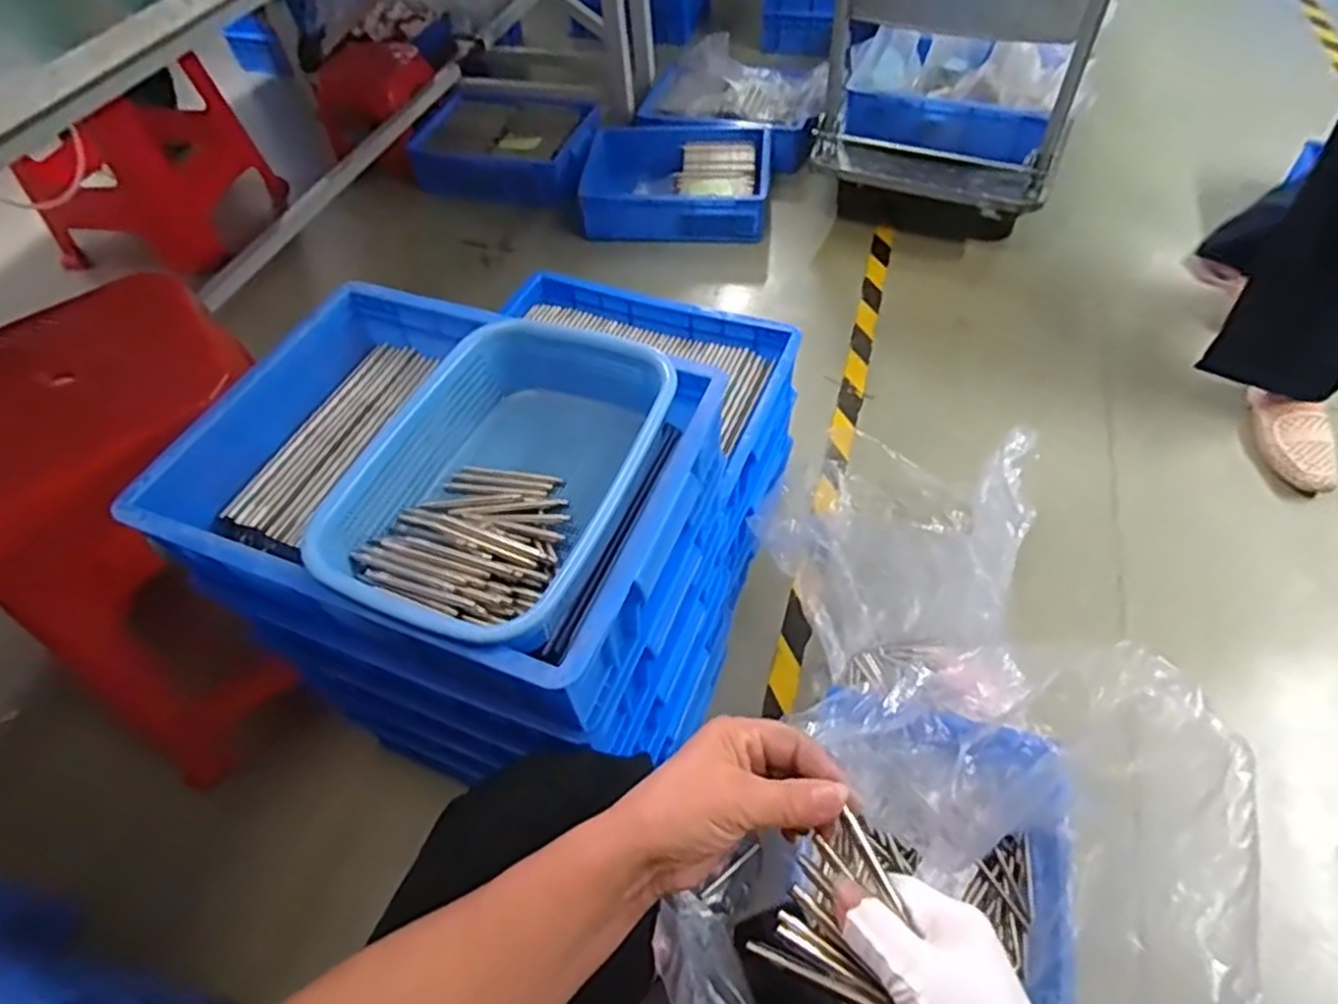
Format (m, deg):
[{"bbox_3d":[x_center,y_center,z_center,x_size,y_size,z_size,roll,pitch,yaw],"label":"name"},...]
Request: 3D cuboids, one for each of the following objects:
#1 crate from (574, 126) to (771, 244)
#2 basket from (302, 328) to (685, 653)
[{"bbox_3d":[0.015,-0.727,1.681,0.424,0.119,0.322,3,54,7],"label":"crate"},{"bbox_3d":[-0.128,-0.018,0.592,0.208,0.085,0.282,19,57,17],"label":"basket"}]

